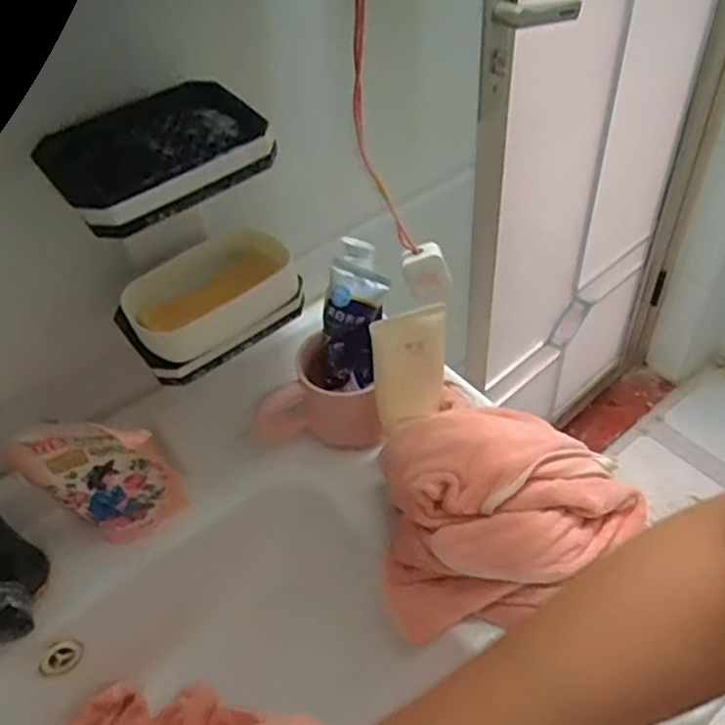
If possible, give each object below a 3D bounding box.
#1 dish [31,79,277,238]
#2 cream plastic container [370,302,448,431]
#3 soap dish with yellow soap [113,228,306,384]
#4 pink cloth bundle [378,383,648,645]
[{"bbox_3d":[-0.132,-0.134,0.448,0.131,0.030,0.098,-32,51,-23],"label":"dish"},{"bbox_3d":[0.039,0.004,0.551,0.060,0.107,0.021,-16,47,-10],"label":"cream plastic container"},{"bbox_3d":[-0.111,-0.045,0.523,0.134,0.055,0.076,-26,49,-19],"label":"soap dish with yellow soap"},{"bbox_3d":[0.087,0.104,0.535,0.173,0.109,0.173,-3,46,3],"label":"pink cloth bundle"}]

